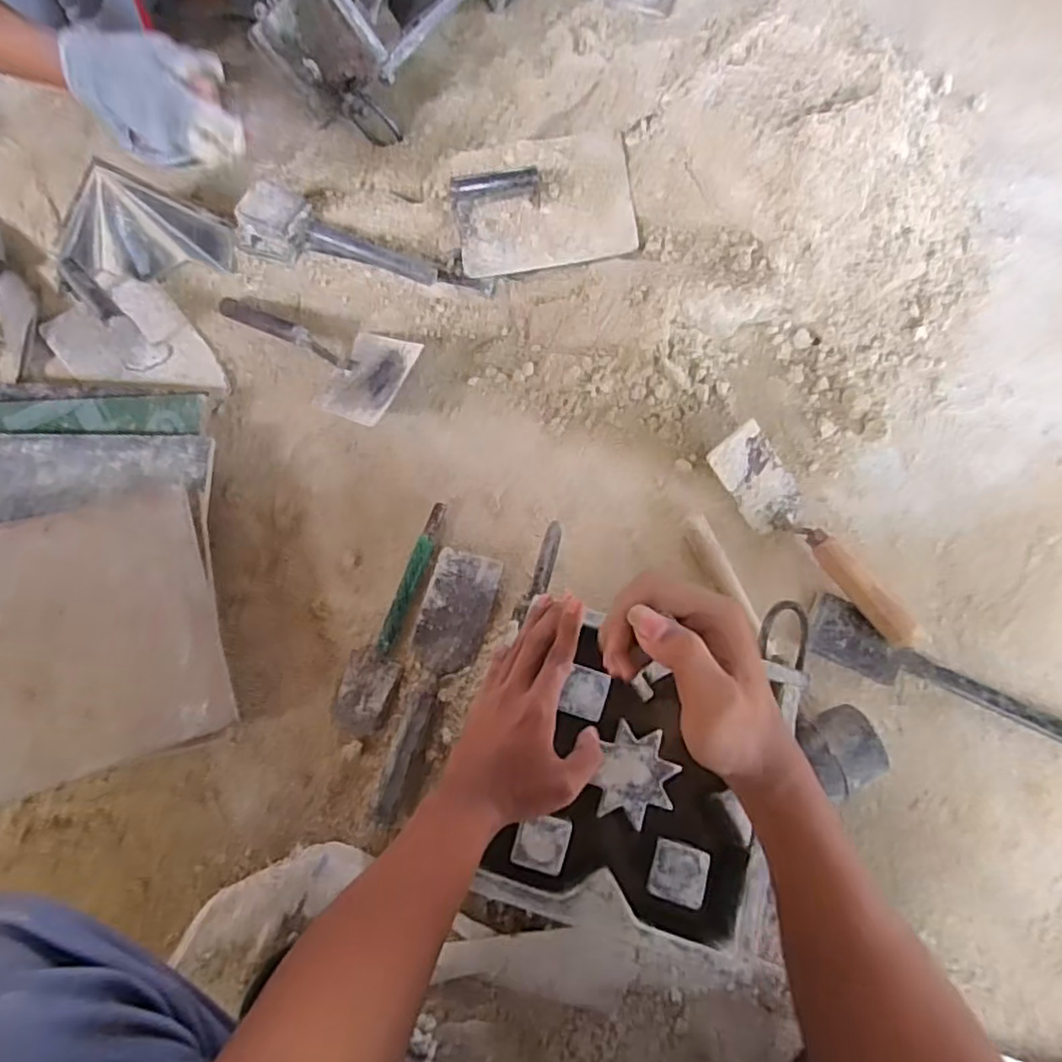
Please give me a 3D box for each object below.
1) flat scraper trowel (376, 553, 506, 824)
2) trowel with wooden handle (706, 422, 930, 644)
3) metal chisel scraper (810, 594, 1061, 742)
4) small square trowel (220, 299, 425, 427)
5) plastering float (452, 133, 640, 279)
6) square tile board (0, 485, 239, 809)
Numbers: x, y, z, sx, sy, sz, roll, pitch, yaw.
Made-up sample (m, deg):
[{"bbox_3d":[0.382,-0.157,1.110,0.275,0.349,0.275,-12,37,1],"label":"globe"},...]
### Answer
[{"bbox_3d":[-0.096,0.144,0.655,0.070,0.022,0.264,14,71,6],"label":"flat scraper trowel"},{"bbox_3d":[0.295,0.003,0.687,0.070,0.054,0.264,-41,76,-12],"label":"trowel with wooden handle"},{"bbox_3d":[0.431,0.155,0.653,0.316,0.013,0.063,24,72,9],"label":"metal chisel scraper"},{"bbox_3d":[-0.252,-0.219,0.767,0.275,0.062,0.108,33,75,11],"label":"small square trowel"},{"bbox_3d":[0.015,-0.391,0.787,0.207,0.081,0.160,-6,72,-4],"label":"plastering float"},{"bbox_3d":[-0.425,0.099,0.615,0.247,0.017,0.248,-16,71,-13],"label":"square tile board"}]

